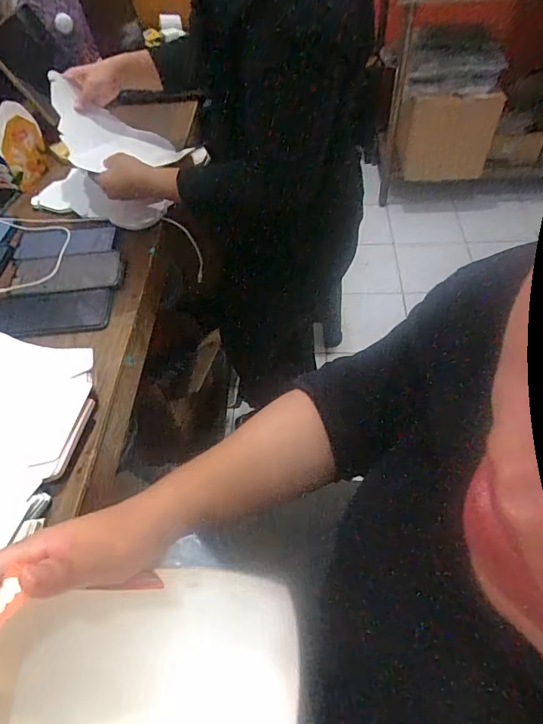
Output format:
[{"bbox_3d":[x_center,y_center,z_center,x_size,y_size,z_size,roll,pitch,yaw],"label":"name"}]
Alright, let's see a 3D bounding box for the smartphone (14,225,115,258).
[{"bbox_3d":[-0.334,-0.198,0.739,0.157,0.007,0.082,-7,51,-1],"label":"smartphone"}]

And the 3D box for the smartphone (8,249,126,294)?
[{"bbox_3d":[-0.303,-0.140,0.683,0.171,0.008,0.086,-3,51,2],"label":"smartphone"}]

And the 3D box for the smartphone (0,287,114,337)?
[{"bbox_3d":[-0.305,-0.069,0.638,0.162,0.015,0.076,-3,51,1],"label":"smartphone"}]

